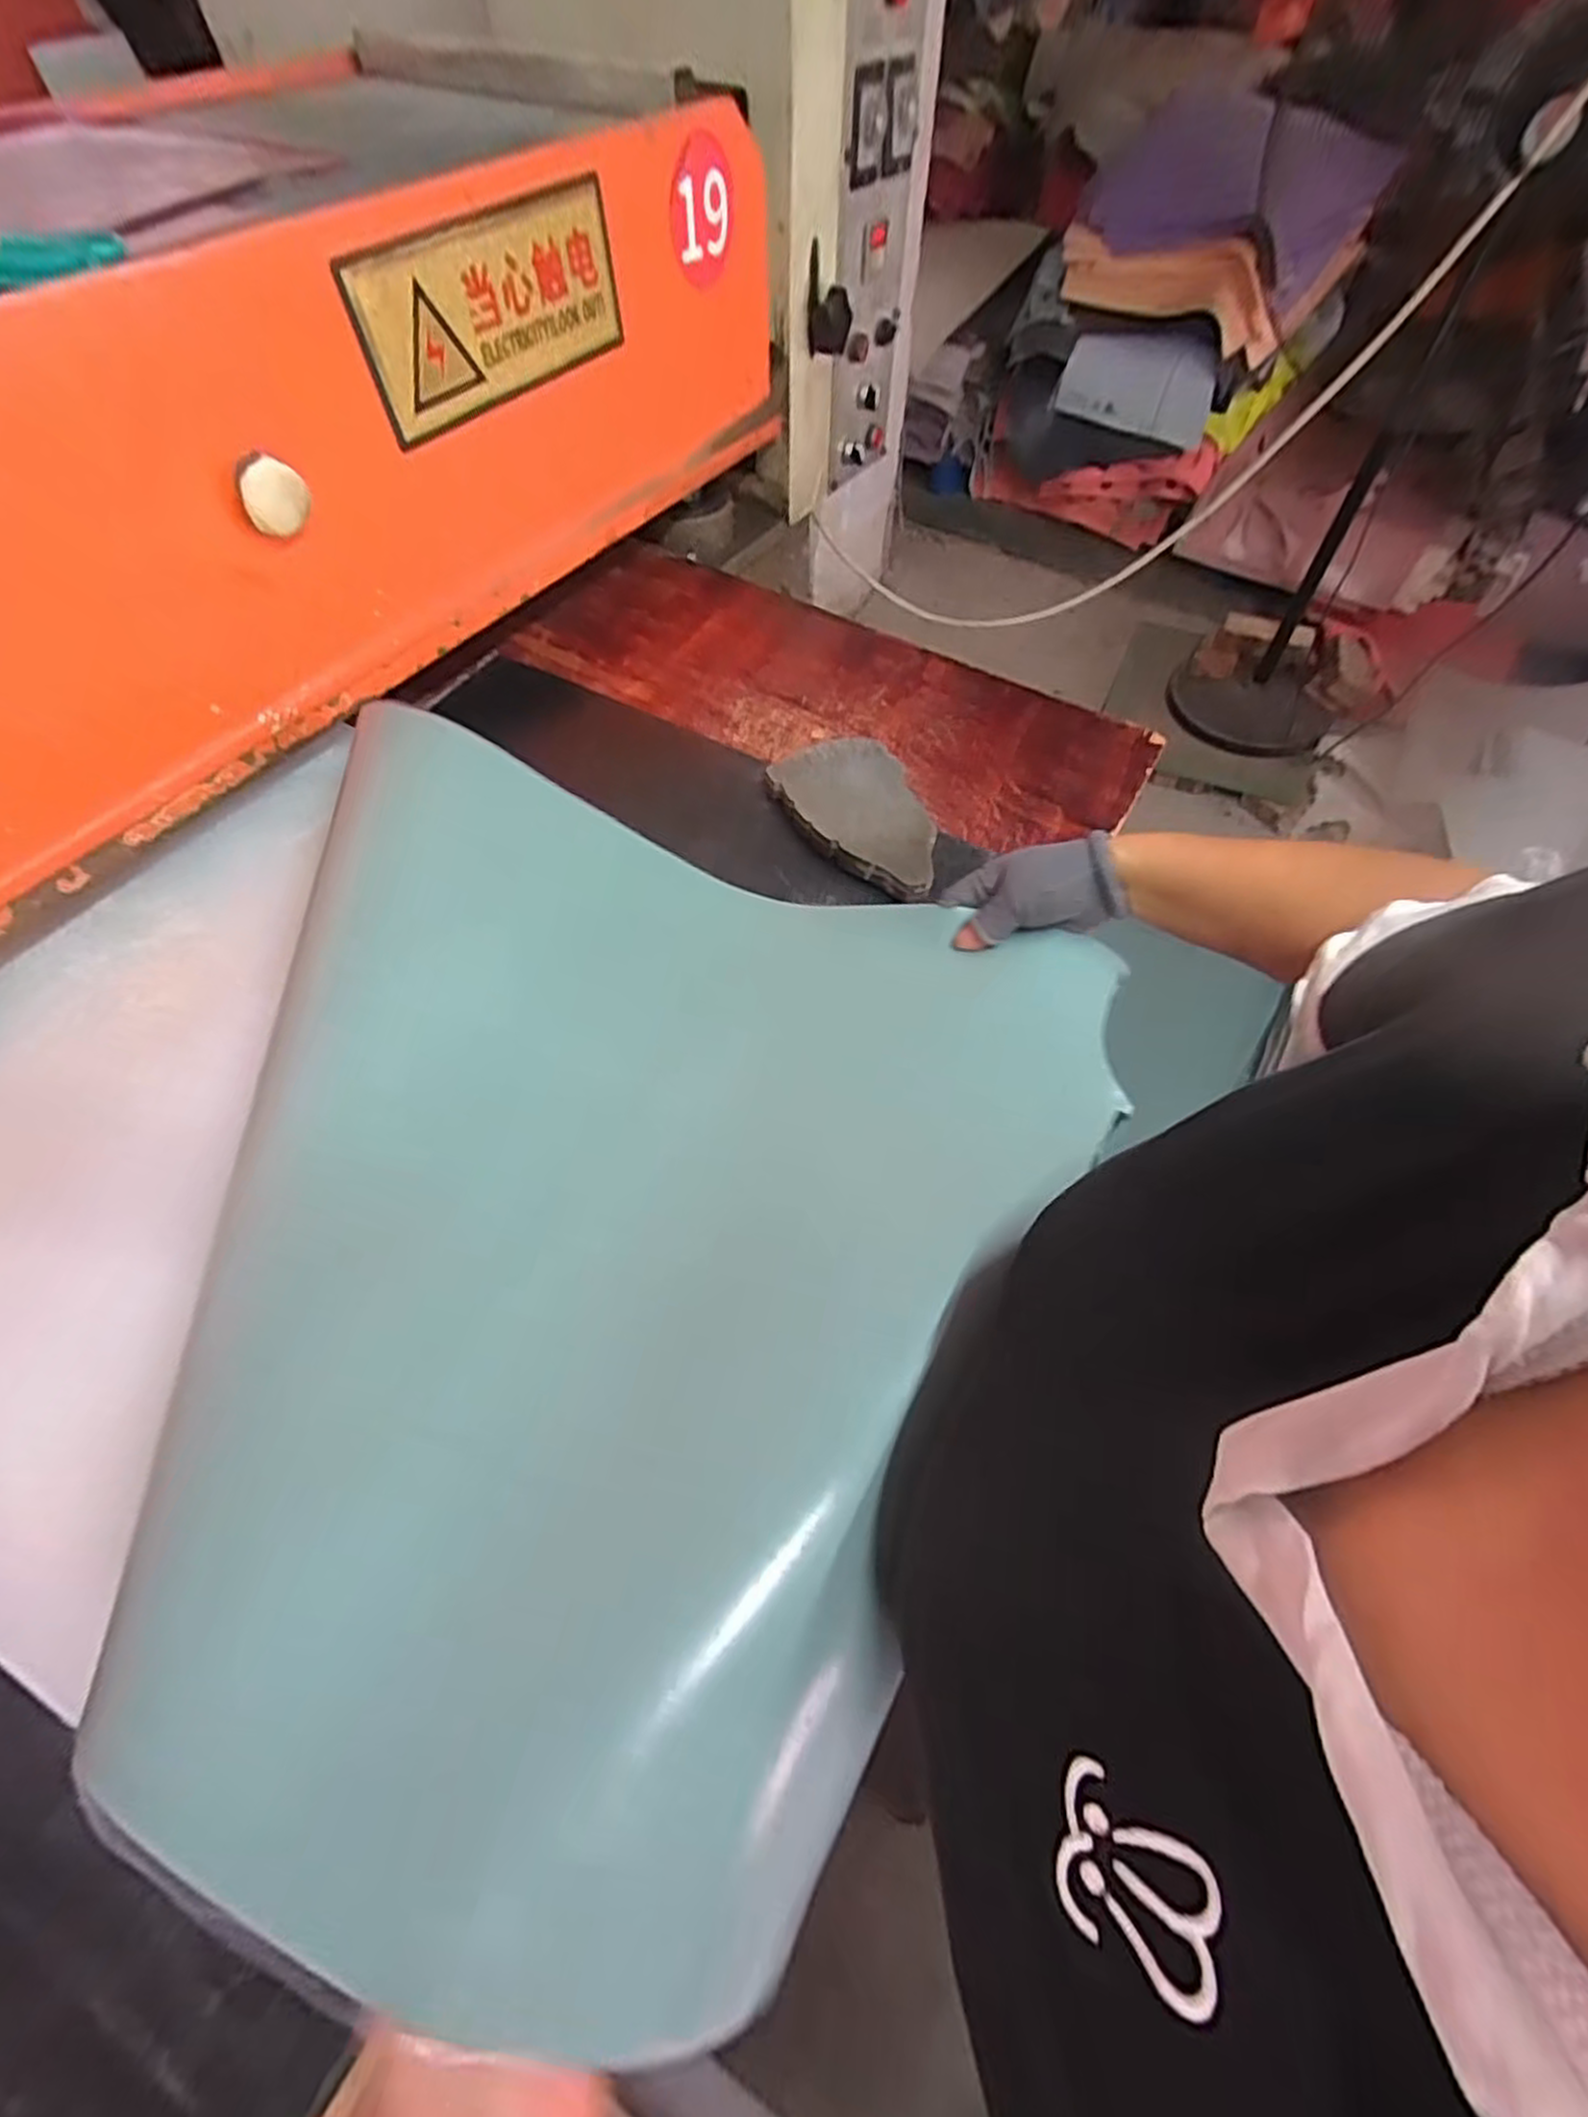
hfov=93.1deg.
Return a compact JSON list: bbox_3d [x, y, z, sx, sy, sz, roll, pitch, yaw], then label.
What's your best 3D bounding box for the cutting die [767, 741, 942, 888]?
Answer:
[{"bbox_3d":[0.070,-0.222,0.680,0.120,0.034,0.193,-26,64,-15],"label":"cutting die"}]

